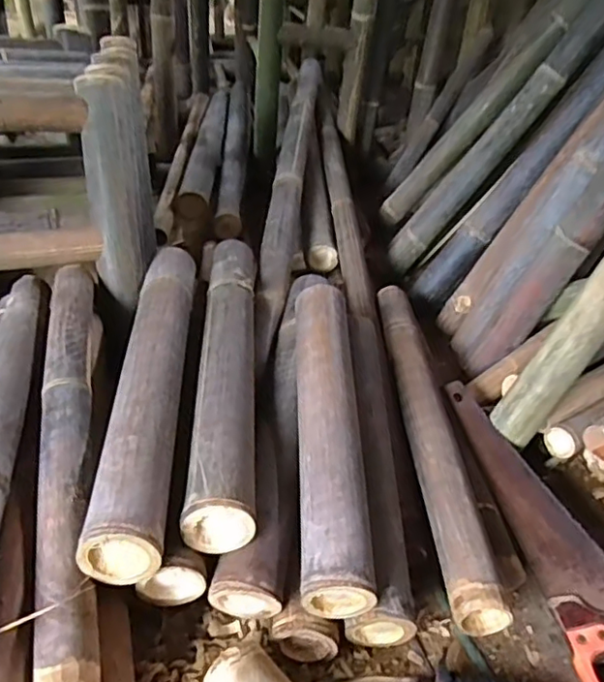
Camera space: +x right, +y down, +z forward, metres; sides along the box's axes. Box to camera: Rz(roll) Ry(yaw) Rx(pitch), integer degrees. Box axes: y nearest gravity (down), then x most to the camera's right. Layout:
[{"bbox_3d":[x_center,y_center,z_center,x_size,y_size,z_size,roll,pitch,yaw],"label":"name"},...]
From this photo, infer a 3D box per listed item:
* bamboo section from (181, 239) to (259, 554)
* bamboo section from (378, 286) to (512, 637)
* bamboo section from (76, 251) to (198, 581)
[{"bbox_3d":[-0.111,0.018,0.907,0.084,0.068,0.650,2,35,-7],"label":"bamboo section"},{"bbox_3d":[0.190,0.114,0.918,0.073,0.075,0.642,4,35,-5],"label":"bamboo section"},{"bbox_3d":[-0.212,0.046,0.846,0.092,0.075,0.602,1,35,-8],"label":"bamboo section"}]

